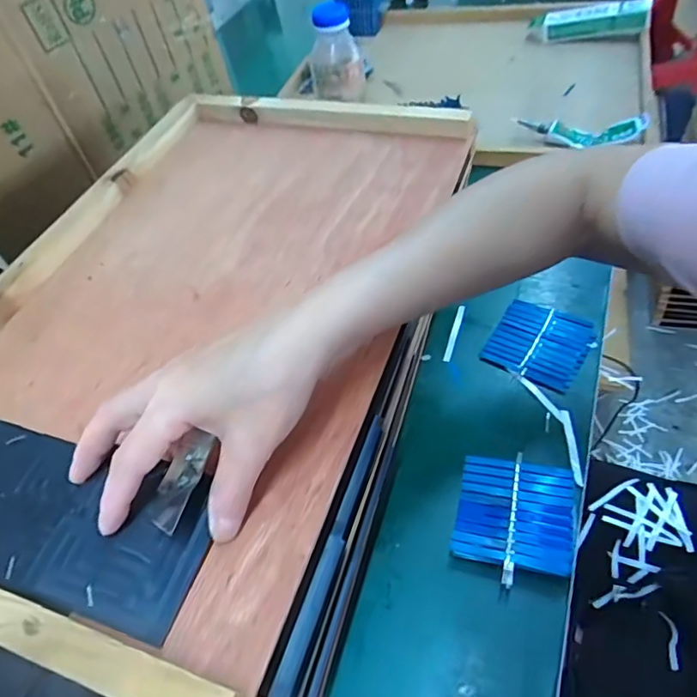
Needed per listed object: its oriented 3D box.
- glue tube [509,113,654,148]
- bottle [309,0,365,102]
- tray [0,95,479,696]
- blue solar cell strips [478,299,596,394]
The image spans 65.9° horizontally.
[{"bbox_3d":[0.259,-0.252,0.607,0.138,0.030,0.023,8,53,17],"label":"glue tube"},{"bbox_3d":[-0.014,-0.338,0.618,0.061,0.111,0.055,-10,50,4],"label":"bottle"},{"bbox_3d":[-0.107,-0.048,0.386,0.296,0.027,0.462,13,53,17],"label":"tray"},{"bbox_3d":[0.161,-0.006,0.455,0.075,0.007,0.078,25,60,28],"label":"blue solar cell strips"}]

